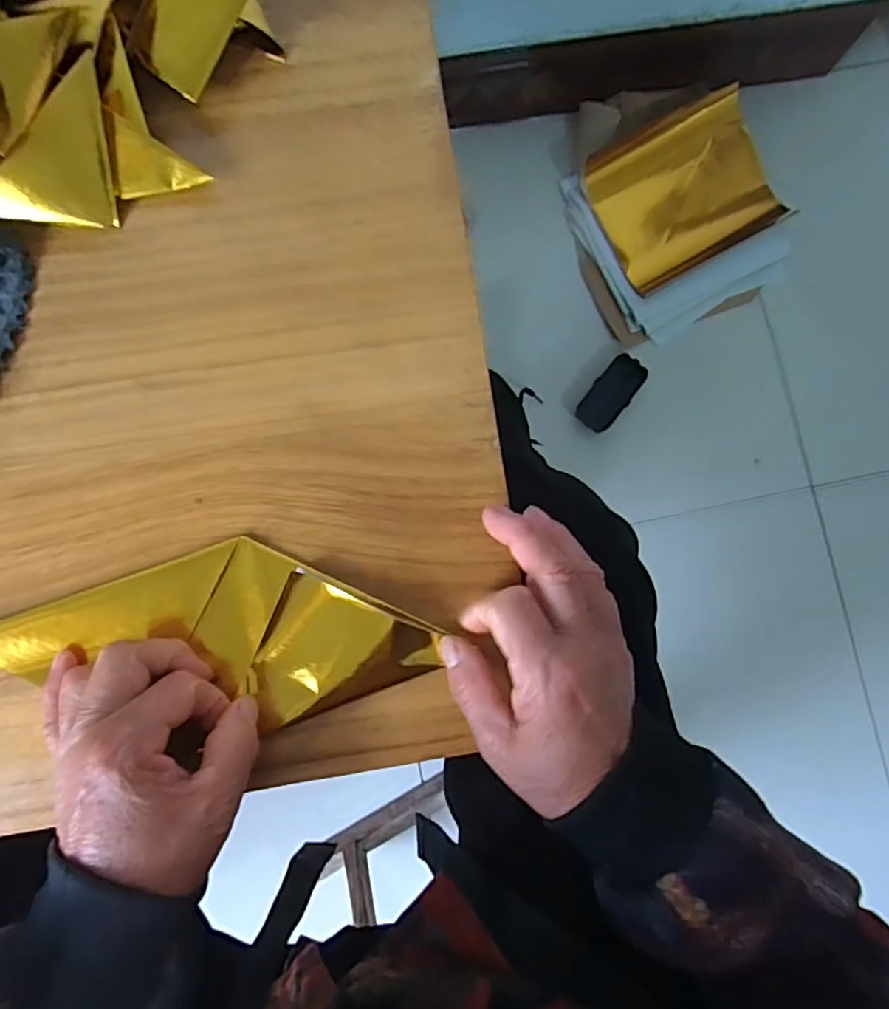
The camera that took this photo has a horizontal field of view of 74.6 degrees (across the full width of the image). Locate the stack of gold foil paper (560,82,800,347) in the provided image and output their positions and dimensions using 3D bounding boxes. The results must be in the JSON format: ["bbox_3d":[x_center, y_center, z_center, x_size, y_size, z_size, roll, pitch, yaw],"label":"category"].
[{"bbox_3d":[0.312,-0.418,0.810,0.270,0.063,0.332,-20,86,-5],"label":"stack of gold foil paper"}]

